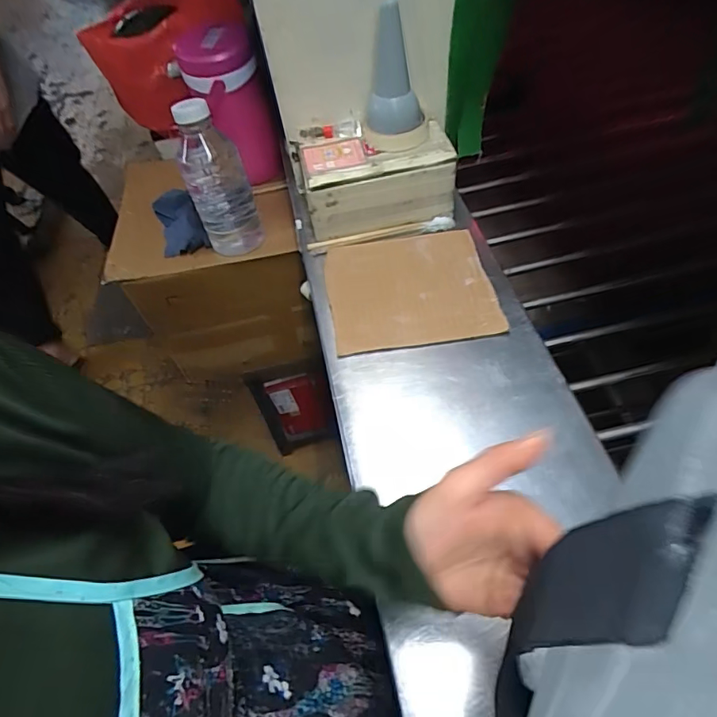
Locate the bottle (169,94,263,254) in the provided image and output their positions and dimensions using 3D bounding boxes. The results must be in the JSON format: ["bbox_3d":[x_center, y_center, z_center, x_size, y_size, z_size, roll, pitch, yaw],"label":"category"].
[{"bbox_3d":[-0.209,-0.259,0.715,0.090,0.218,0.095,-23,53,-9],"label":"bottle"}]

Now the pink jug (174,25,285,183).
[{"bbox_3d":[-0.198,-0.394,0.793,0.111,0.239,0.111,-29,54,-14],"label":"pink jug"}]

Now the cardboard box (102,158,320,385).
[{"bbox_3d":[-0.255,-0.176,0.951,0.326,0.306,0.297,-7,52,3],"label":"cardboard box"}]

